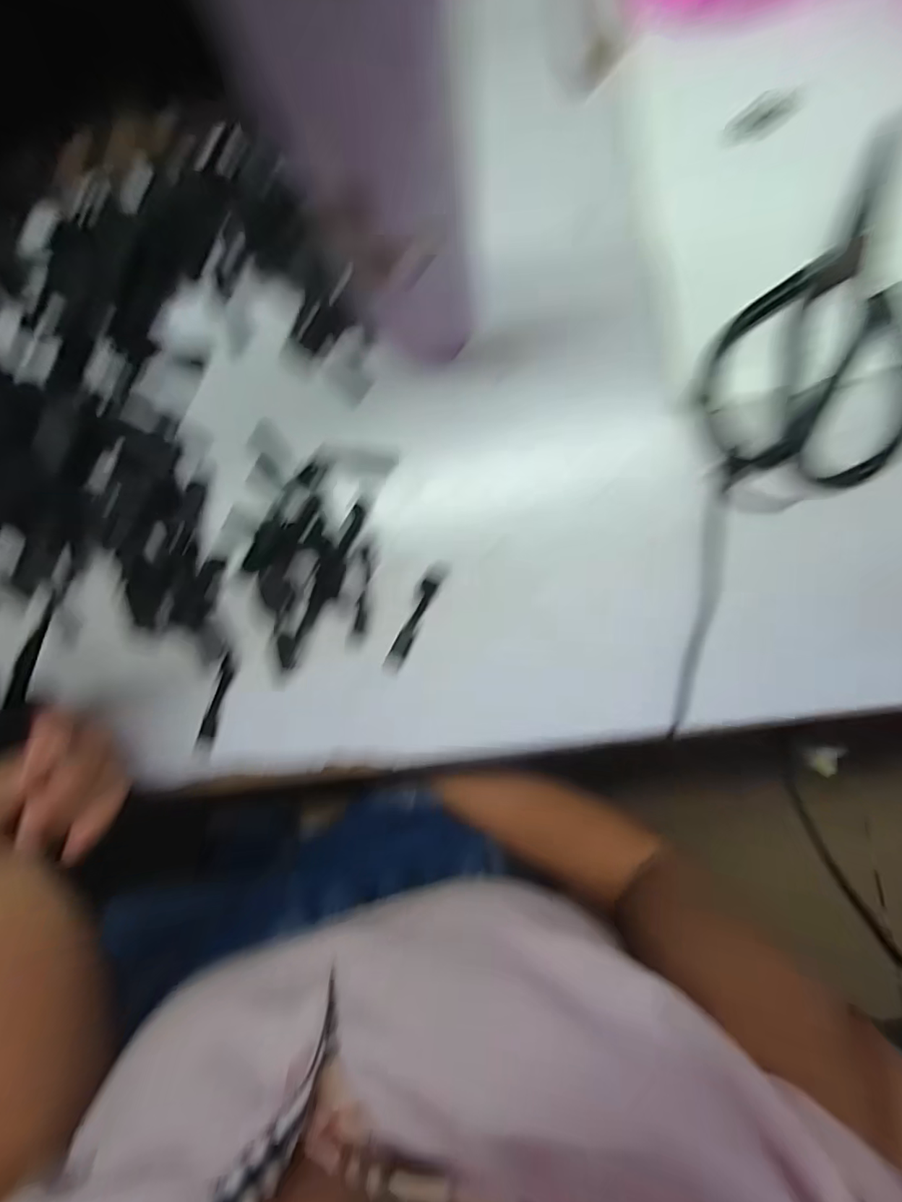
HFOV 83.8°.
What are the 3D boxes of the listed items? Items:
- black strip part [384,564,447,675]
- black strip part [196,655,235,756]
[{"bbox_3d":[-0.020,0.010,0.272,0.009,0.005,0.064,26,93,5],"label":"black strip part"},{"bbox_3d":[-0.131,0.058,0.280,0.008,0.004,0.058,16,92,5],"label":"black strip part"}]

